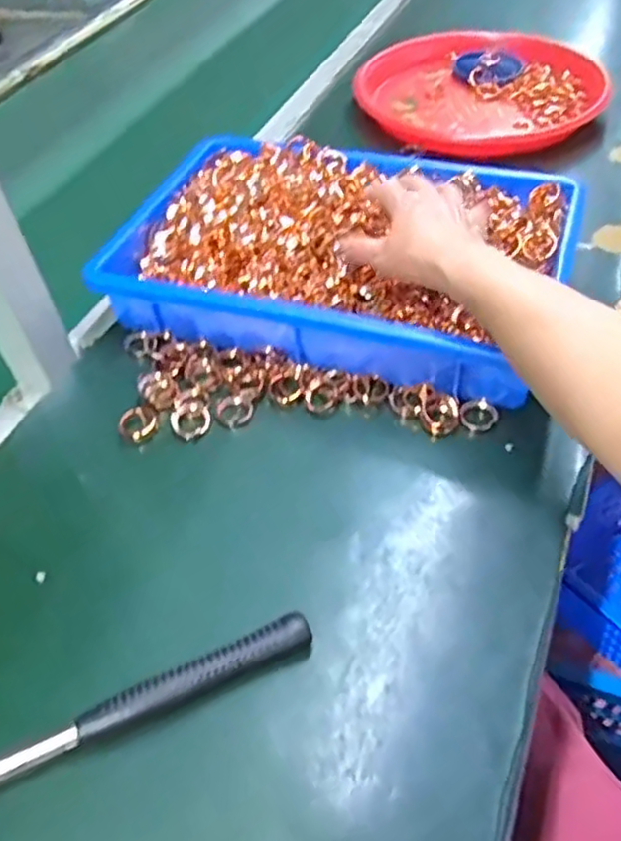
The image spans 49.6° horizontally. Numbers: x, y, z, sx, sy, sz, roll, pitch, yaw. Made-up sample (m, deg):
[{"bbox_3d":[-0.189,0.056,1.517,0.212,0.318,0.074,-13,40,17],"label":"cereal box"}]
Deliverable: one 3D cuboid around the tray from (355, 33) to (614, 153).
[{"bbox_3d":[0.202,-0.394,0.811,0.275,0.035,0.275,-3,49,3],"label":"tray"}]

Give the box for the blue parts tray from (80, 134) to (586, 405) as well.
[{"bbox_3d":[0.017,-0.145,0.578,0.345,0.066,0.233,14,52,17],"label":"blue parts tray"}]

